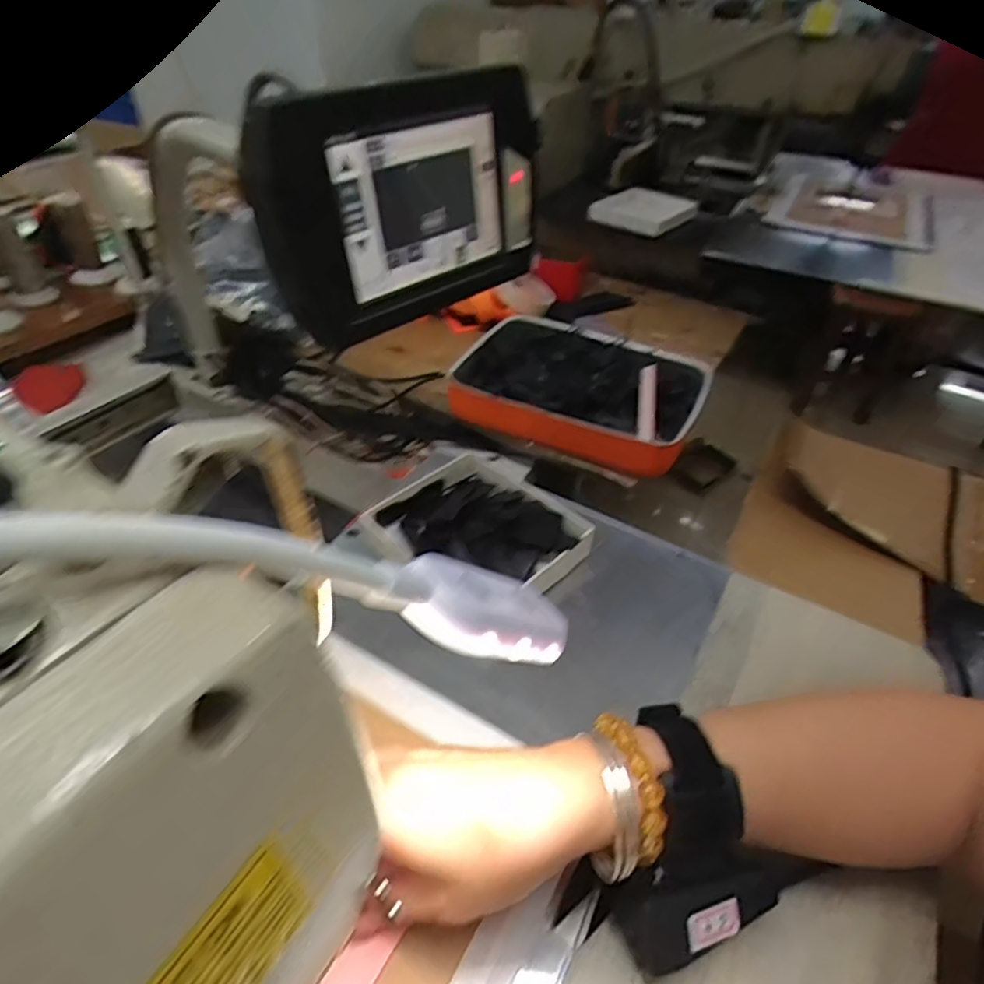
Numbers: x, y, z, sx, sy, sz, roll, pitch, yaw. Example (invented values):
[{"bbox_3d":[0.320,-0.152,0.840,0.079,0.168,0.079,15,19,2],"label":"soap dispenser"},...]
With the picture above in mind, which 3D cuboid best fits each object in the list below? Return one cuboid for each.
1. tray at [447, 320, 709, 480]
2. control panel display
[{"bbox_3d":[0.105,-0.117,0.728,0.271,0.056,0.203,19,43,18],"label":"tray"},{"bbox_3d":[-0.046,-0.168,0.364,0.044,0.120,0.189,31,48,28],"label":"control panel display"}]

